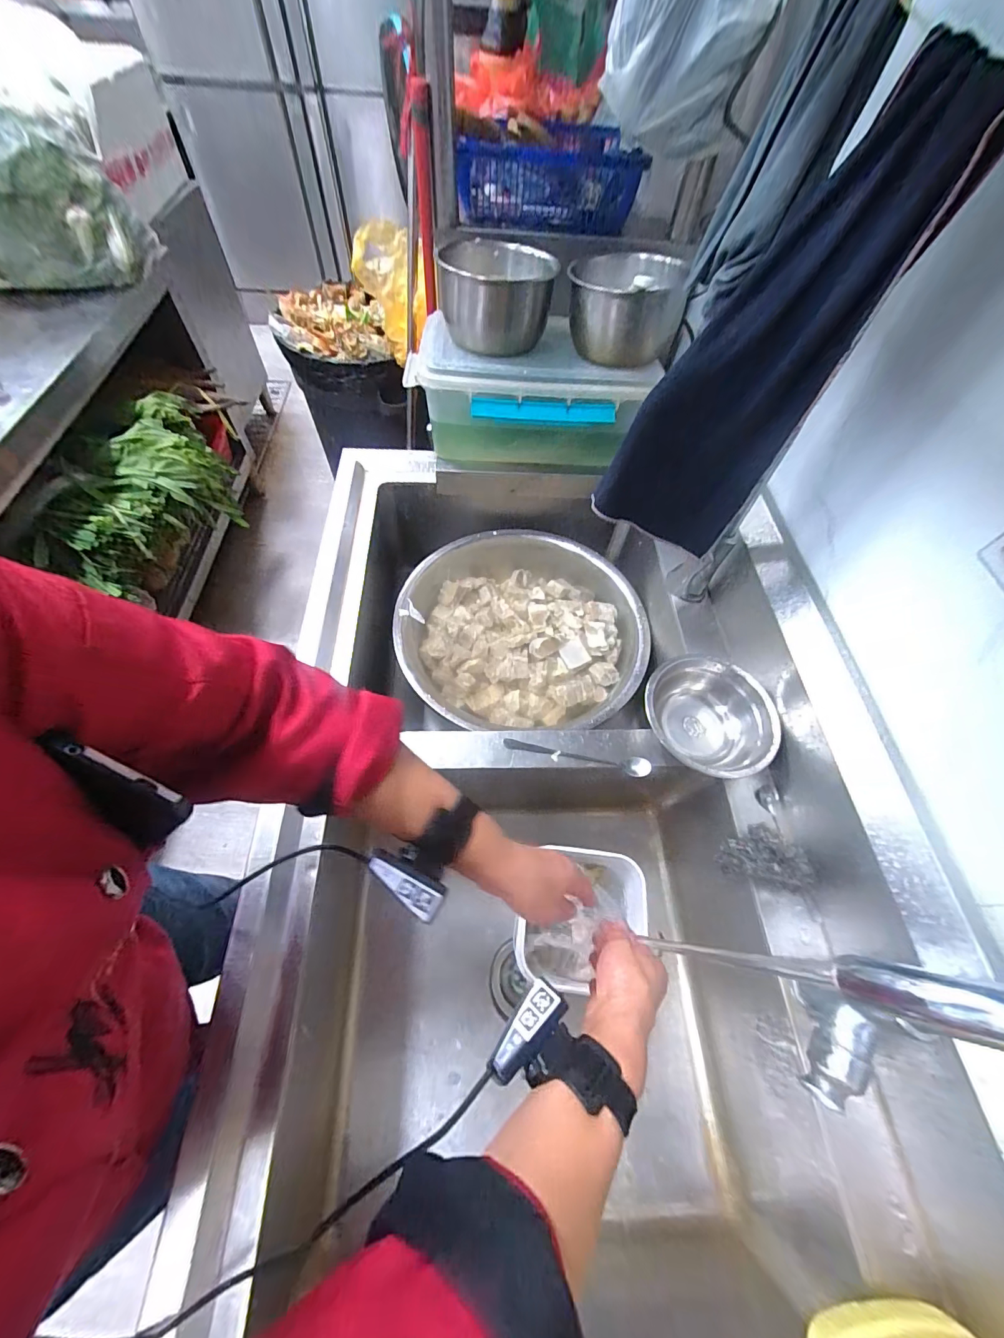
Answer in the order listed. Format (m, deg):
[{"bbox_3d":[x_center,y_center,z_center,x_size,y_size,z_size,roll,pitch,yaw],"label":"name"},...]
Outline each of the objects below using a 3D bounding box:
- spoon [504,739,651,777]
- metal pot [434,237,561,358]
[{"bbox_3d":[0.099,0.113,0.587,0.192,0.016,0.022,12,60,3],"label":"spoon"},{"bbox_3d":[-0.009,-0.643,0.763,0.190,0.115,0.193,2,60,-3],"label":"metal pot"}]

